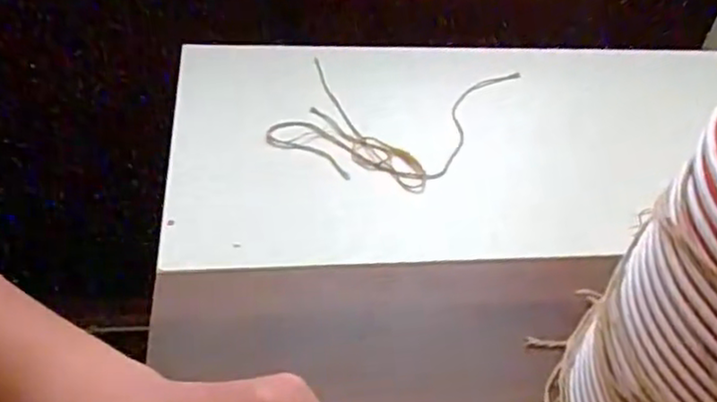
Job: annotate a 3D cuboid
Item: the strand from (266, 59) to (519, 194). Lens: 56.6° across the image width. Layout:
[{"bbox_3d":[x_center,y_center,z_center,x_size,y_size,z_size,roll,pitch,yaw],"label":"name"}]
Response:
[{"bbox_3d":[0.030,-0.090,0.596,0.157,0.005,0.219,22,45,15],"label":"strand"}]

